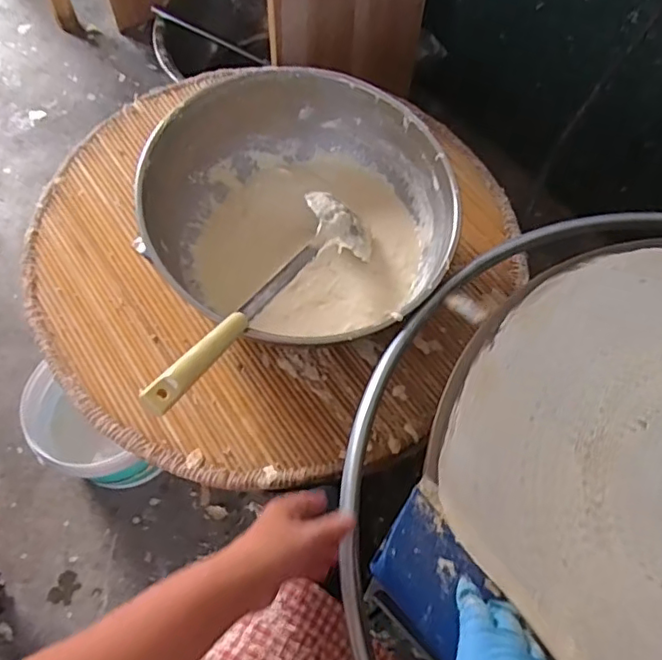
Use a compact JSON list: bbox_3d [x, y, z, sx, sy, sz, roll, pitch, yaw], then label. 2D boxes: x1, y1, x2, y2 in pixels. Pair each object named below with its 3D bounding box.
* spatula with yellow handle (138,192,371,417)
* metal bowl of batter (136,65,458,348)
[{"bbox_3d":[-0.068,-0.036,0.616,0.087,0.050,0.345,31,51,14],"label":"spatula with yellow handle"},{"bbox_3d":[-0.024,-0.137,0.707,0.340,0.149,0.319,1,63,-1],"label":"metal bowl of batter"}]

